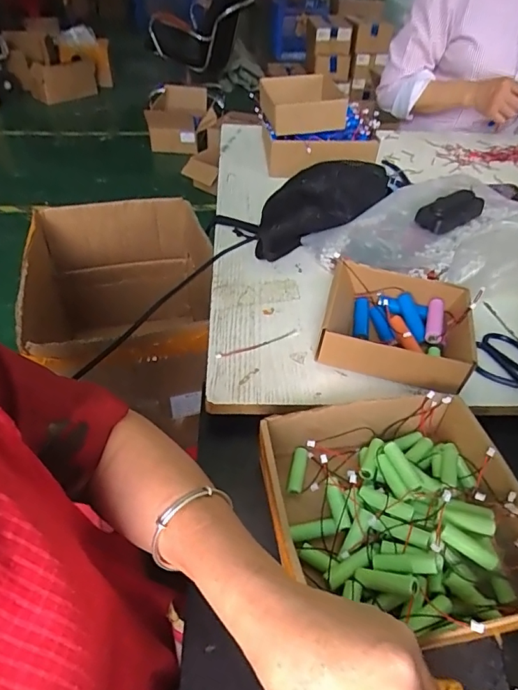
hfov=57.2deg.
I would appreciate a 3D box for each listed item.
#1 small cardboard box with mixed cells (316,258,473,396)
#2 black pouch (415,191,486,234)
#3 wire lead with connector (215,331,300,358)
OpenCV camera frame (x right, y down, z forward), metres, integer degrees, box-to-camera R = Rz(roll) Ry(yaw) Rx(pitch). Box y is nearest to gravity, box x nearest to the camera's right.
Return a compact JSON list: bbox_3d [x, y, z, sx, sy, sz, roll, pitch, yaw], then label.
[{"bbox_3d":[0.158,-0.022,0.553,0.163,0.054,0.154,12,45,10],"label":"small cardboard box with mixed cells"},{"bbox_3d":[0.277,-0.191,0.683,0.105,0.031,0.050,-27,51,-27],"label":"black pouch"},{"bbox_3d":[0.001,-0.001,0.560,0.109,0.004,0.011,-18,48,-20],"label":"wire lead with connector"}]

